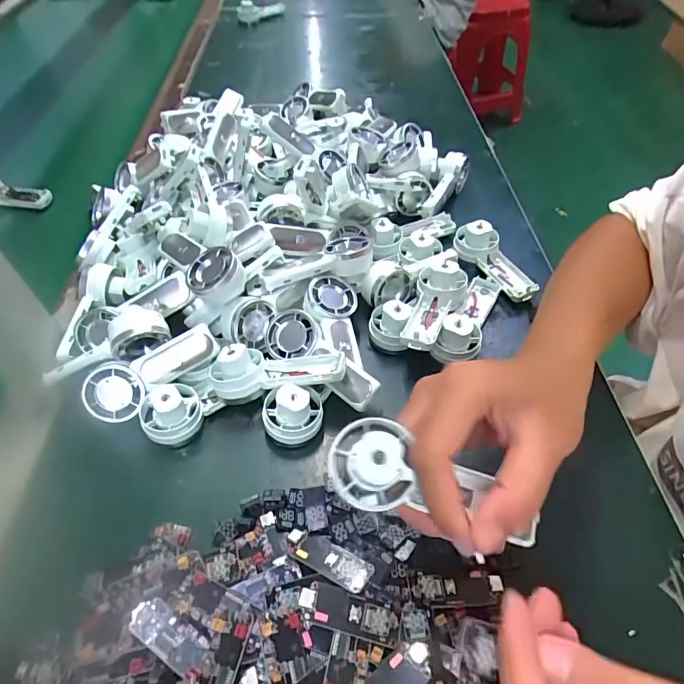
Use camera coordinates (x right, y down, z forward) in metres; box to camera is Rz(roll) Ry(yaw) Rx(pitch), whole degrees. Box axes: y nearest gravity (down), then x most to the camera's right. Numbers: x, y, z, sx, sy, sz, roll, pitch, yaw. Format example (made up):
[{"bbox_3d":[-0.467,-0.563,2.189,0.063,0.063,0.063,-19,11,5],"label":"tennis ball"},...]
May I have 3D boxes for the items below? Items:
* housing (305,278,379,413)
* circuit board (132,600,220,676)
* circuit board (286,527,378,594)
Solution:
[{"bbox_3d":[-0.002,-0.002,0.338,0.038,0.021,0.109,-9,51,-4],"label":"housing"},{"bbox_3d":[-0.082,0.143,0.226,0.050,0.005,0.019,19,54,18],"label":"circuit board"},{"bbox_3d":[-0.009,0.119,0.255,0.052,0.006,0.018,15,54,30],"label":"circuit board"}]

